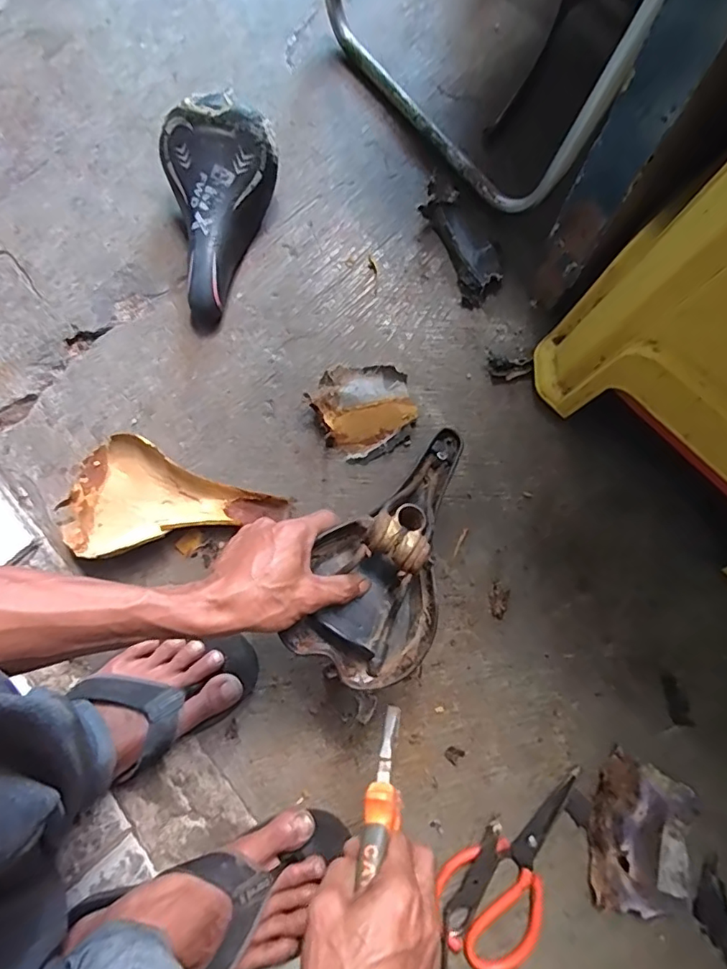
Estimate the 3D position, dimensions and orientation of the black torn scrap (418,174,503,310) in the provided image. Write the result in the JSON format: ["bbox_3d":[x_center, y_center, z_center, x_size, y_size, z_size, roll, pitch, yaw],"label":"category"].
[{"bbox_3d":[0.118,-0.294,0.645,0.062,0.033,0.159,-24,78,-5],"label":"black torn scrap"}]

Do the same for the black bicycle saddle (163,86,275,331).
[{"bbox_3d":[-0.174,-0.308,0.628,0.125,0.067,0.256,6,97,2],"label":"black bicycle saddle"}]

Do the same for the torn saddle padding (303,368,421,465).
[{"bbox_3d":[0.002,-0.086,0.611,0.108,0.019,0.111,-23,78,-5],"label":"torn saddle padding"}]

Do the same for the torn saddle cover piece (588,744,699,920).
[{"bbox_3d":[0.266,0.336,0.508,0.095,0.021,0.130,15,78,4],"label":"torn saddle cover piece"}]

